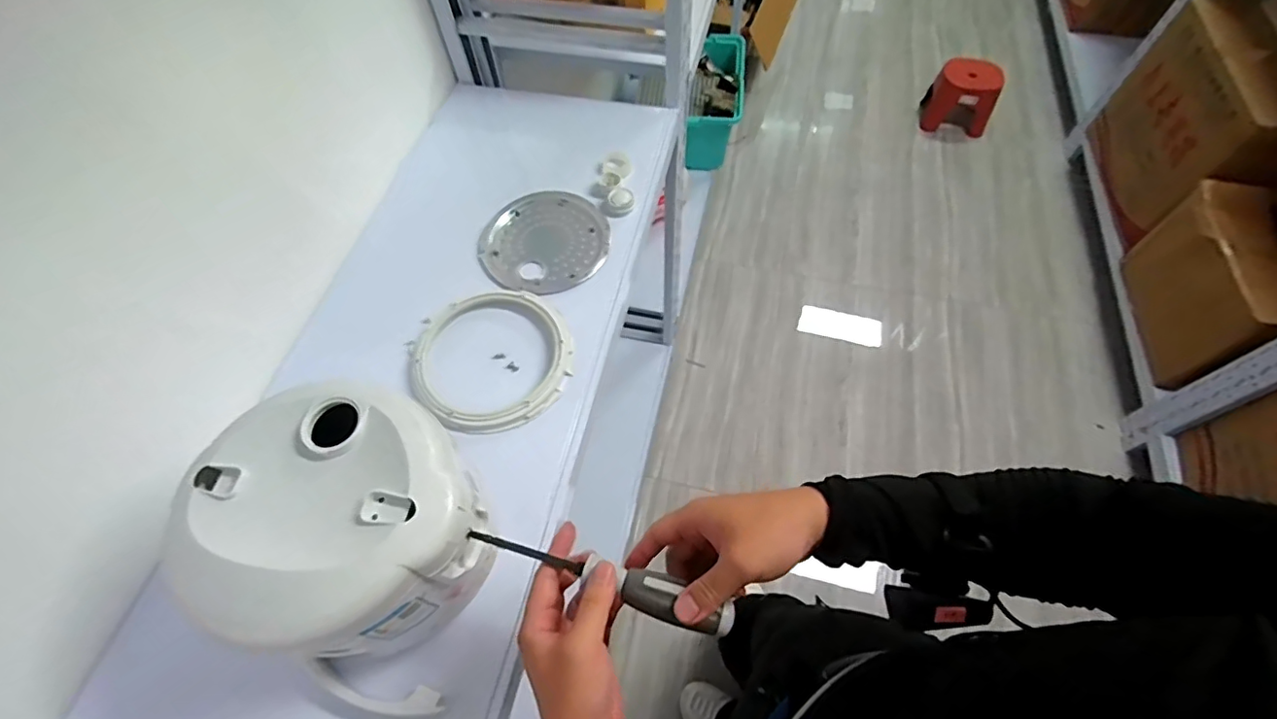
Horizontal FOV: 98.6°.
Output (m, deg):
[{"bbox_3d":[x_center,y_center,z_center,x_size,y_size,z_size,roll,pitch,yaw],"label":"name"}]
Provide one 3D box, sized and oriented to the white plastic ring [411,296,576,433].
[{"bbox_3d":[-0.181,-0.003,0.692,0.192,0.017,0.196,-1,61,2],"label":"white plastic ring"}]

